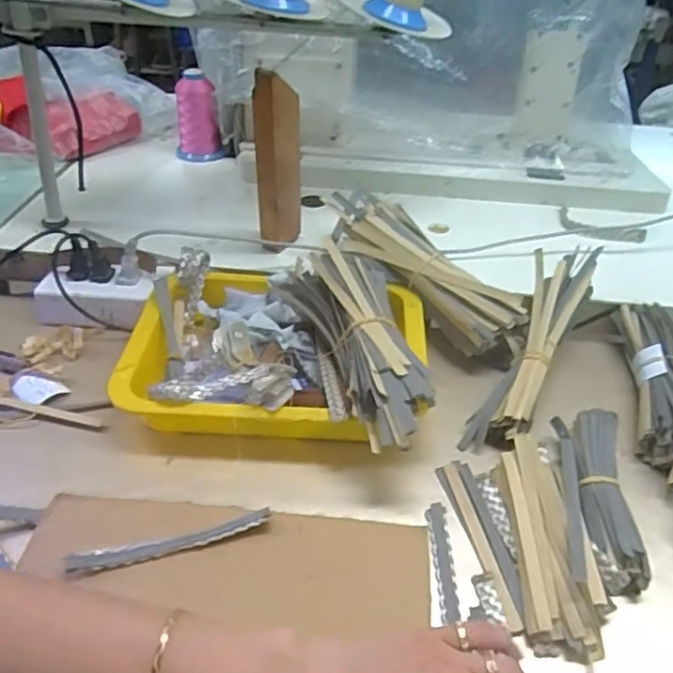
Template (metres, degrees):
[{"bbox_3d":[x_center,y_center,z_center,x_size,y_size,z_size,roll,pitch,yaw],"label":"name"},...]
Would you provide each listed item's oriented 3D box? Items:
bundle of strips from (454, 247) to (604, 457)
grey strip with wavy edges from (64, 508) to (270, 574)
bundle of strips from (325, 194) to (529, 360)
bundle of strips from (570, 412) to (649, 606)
[{"bbox_3d":[0.177,-0.001,0.571,0.053,0.031,0.245,23,60,20],"label":"bundle of strips"},{"bbox_3d":[-0.111,0.139,0.431,0.132,0.010,0.014,-11,40,-16],"label":"grey strip with wavy edges"},{"bbox_3d":[0.077,-0.069,0.632,0.065,0.063,0.232,-27,47,-31],"label":"bundle of strips"},{"bbox_3d":[0.195,0.115,0.461,0.035,0.028,0.144,8,39,7],"label":"bundle of strips"}]

